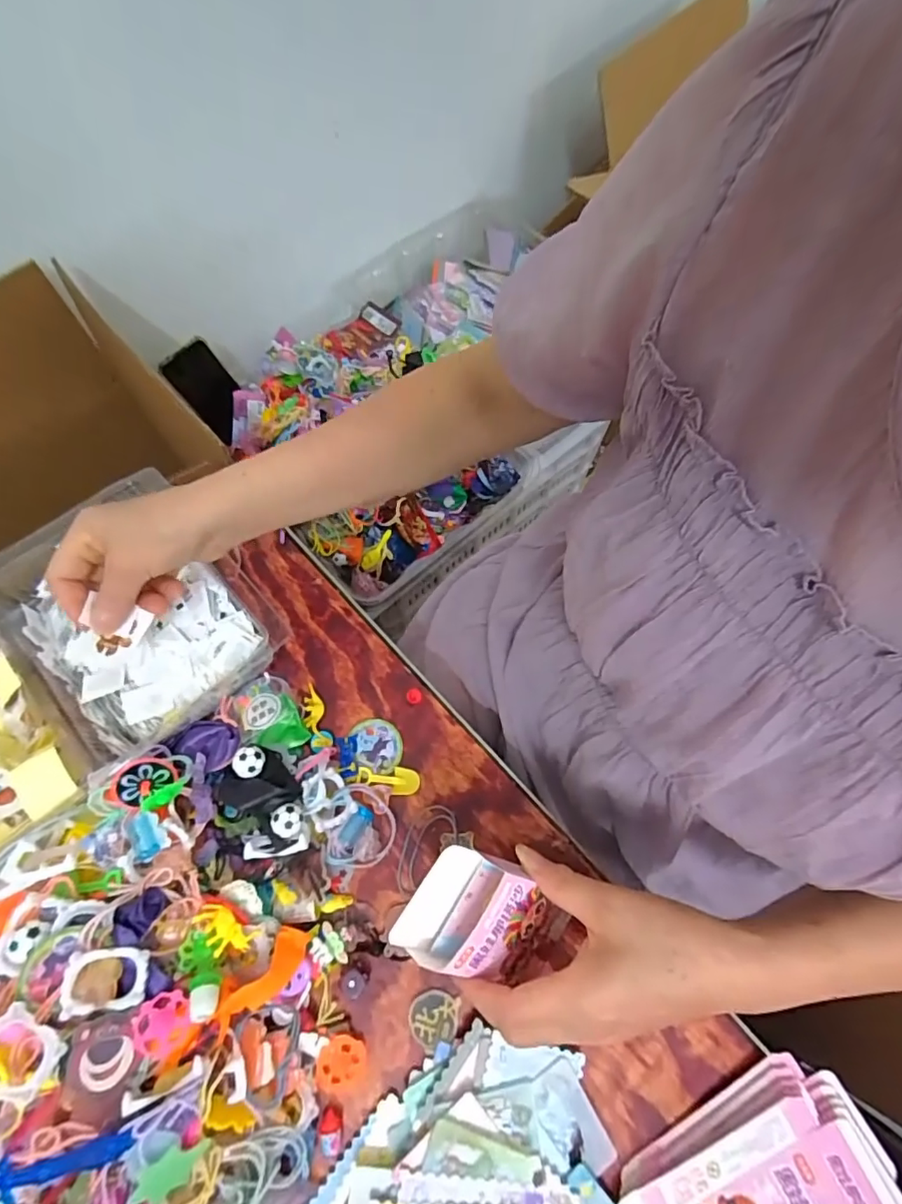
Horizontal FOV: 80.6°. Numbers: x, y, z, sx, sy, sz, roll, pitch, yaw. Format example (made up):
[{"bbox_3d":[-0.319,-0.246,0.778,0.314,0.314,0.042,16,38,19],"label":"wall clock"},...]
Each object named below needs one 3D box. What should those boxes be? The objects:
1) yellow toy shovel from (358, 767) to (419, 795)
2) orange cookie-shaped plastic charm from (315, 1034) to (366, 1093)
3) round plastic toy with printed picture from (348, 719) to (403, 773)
[{"bbox_3d":[-0.048,0.138,0.413,0.047,0.005,0.020,0,68,-1],"label":"yellow toy shovel"},{"bbox_3d":[-0.071,0.300,0.347,0.030,0.007,0.031,1,71,-2],"label":"orange cookie-shaped plastic charm"},{"bbox_3d":[-0.059,0.113,0.425,0.037,0.006,0.041,-14,69,-7],"label":"round plastic toy with printed picture"}]

